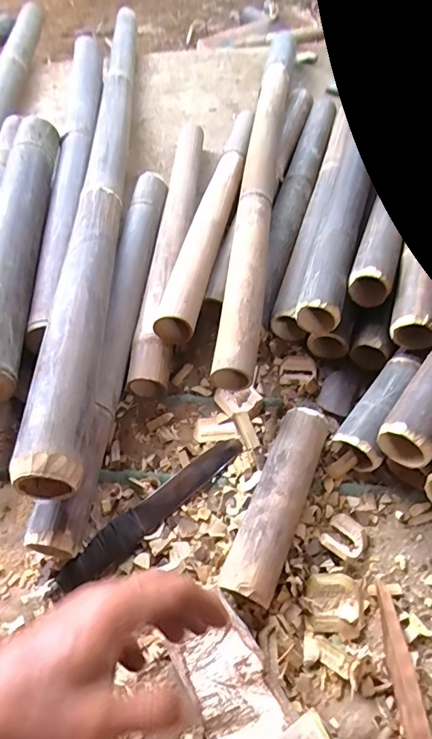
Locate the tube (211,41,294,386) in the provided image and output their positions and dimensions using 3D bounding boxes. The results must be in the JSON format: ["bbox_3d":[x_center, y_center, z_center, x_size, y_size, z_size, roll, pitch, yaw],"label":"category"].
[{"bbox_3d":[0.076,-0.336,0.777,0.065,0.049,0.836,6,56,7],"label":"tube"}]

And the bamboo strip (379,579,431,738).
[{"bbox_3d":[0.182,0.308,0.428,0.023,0.008,0.185,-8,56,5],"label":"bamboo strip"}]

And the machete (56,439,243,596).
[{"bbox_3d":[-0.072,0.163,0.534,0.254,0.021,0.039,-39,62,-21],"label":"machete"}]

